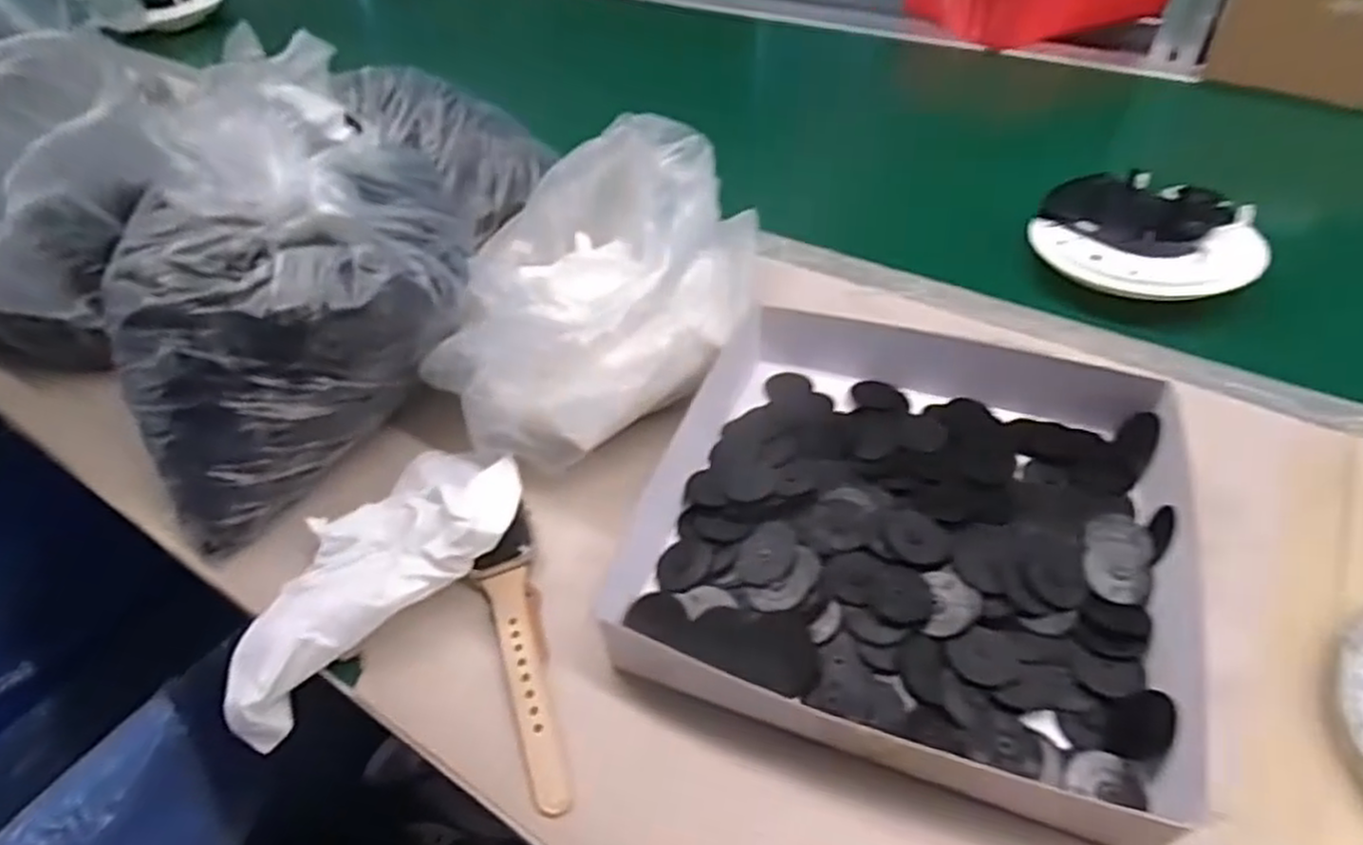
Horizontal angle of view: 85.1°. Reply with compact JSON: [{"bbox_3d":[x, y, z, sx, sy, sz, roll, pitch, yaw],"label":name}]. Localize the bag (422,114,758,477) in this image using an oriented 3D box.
[{"bbox_3d":[-0.044,-0.075,0.406,0.152,0.088,0.189,2,46,7],"label":"bag"}]

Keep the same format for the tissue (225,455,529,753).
[{"bbox_3d":[-0.136,0.062,0.325,0.086,0.039,0.150,25,53,26],"label":"tissue"}]

